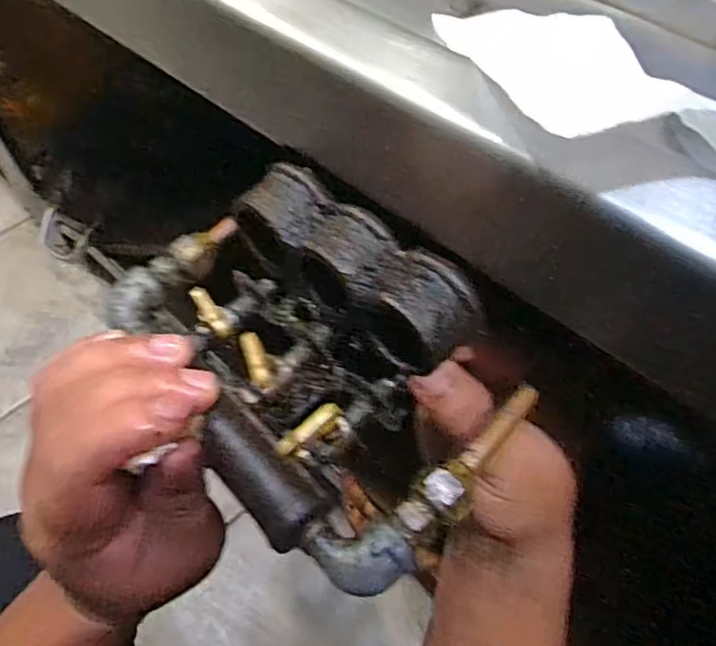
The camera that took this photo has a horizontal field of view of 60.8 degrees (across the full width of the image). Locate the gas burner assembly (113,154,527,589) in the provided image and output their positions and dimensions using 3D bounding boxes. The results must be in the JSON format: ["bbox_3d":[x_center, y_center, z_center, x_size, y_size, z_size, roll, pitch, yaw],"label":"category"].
[{"bbox_3d":[-0.025,0.006,0.228,0.095,0.059,0.165,-36,61,-22],"label":"gas burner assembly"}]

